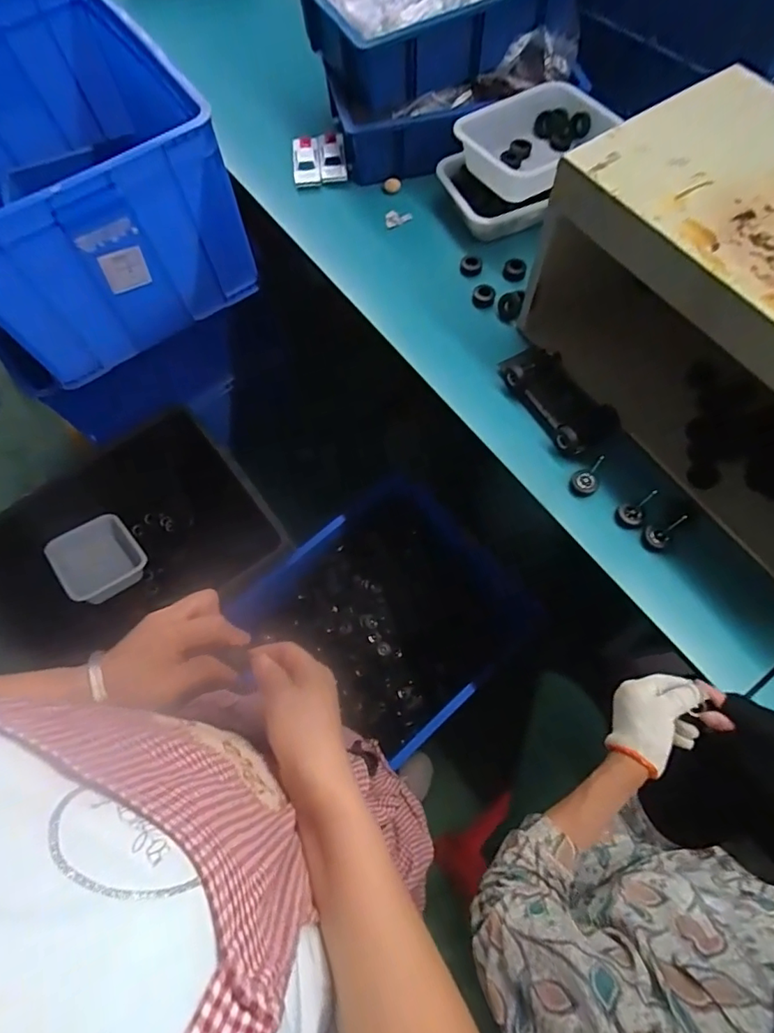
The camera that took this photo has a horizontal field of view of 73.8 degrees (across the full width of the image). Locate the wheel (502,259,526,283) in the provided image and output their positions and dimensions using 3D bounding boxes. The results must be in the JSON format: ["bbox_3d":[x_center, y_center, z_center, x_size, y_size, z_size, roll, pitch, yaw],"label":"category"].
[{"bbox_3d":[0.217,-0.418,0.878,0.037,0.017,0.035,-1,68,2],"label":"wheel"}]

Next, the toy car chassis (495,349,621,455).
[{"bbox_3d":[0.253,-0.181,0.771,0.093,0.053,0.195,-27,69,-8],"label":"toy car chassis"}]

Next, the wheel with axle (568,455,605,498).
[{"bbox_3d":[0.284,-0.060,0.720,0.039,0.055,0.051,34,73,15],"label":"wheel with axle"}]

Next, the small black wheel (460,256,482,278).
[{"bbox_3d":[0.146,-0.433,0.895,0.037,0.013,0.036,5,68,5],"label":"small black wheel"}]

